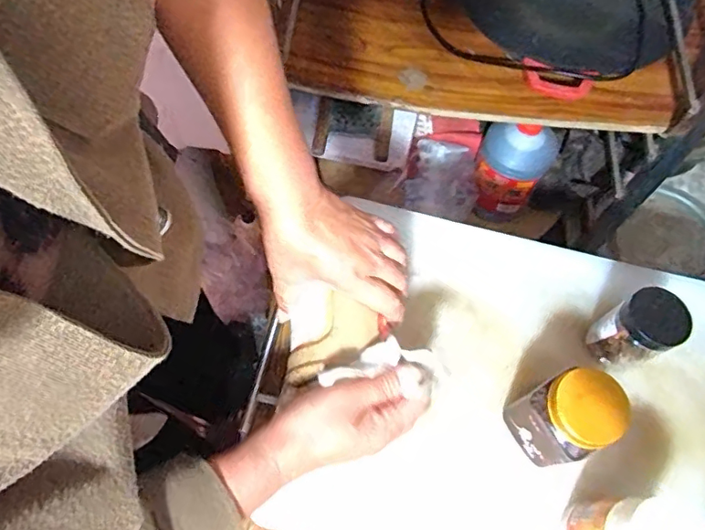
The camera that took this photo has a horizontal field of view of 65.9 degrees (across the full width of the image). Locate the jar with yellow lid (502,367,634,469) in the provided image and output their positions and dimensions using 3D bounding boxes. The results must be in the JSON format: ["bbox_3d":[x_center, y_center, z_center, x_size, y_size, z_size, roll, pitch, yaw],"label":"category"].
[{"bbox_3d":[0.186,0.139,0.492,0.070,0.122,0.067,-23,67,-11],"label":"jar with yellow lid"}]

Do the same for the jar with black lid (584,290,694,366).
[{"bbox_3d":[0.276,0.067,0.537,0.054,0.100,0.056,0,65,0],"label":"jar with black lid"}]

